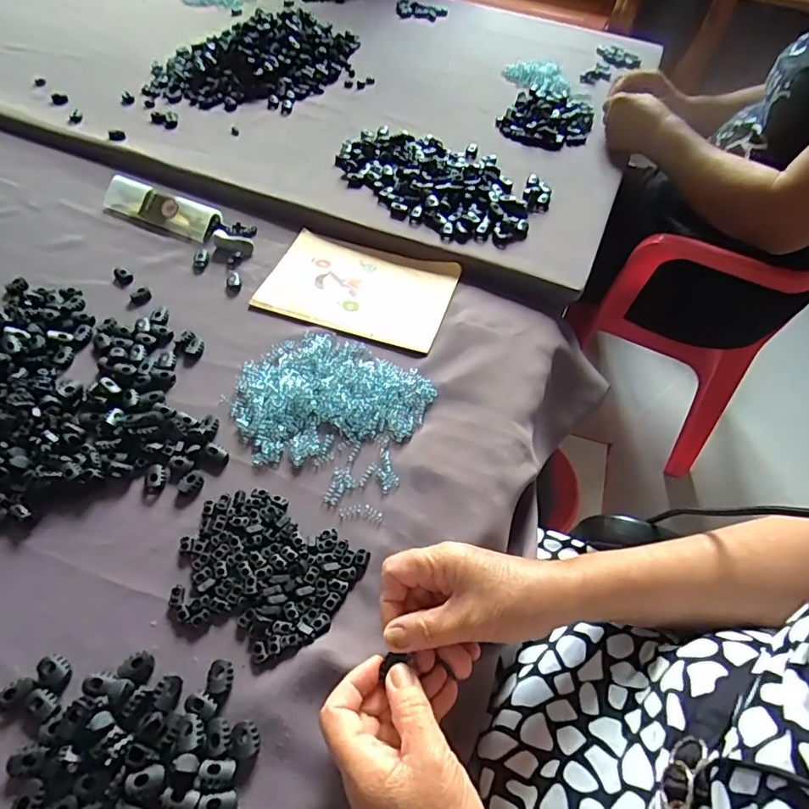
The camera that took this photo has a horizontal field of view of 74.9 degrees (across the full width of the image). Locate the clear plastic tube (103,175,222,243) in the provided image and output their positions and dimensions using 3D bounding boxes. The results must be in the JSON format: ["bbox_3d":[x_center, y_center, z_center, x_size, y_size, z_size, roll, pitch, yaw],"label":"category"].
[{"bbox_3d":[-0.309,-0.250,0.664,0.164,0.019,0.045,26,56,15],"label":"clear plastic tube"}]

